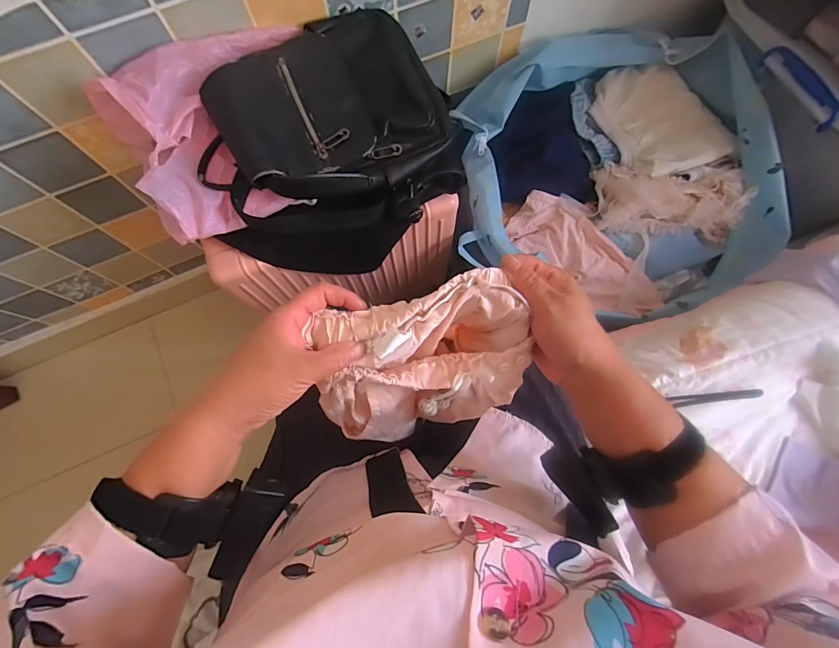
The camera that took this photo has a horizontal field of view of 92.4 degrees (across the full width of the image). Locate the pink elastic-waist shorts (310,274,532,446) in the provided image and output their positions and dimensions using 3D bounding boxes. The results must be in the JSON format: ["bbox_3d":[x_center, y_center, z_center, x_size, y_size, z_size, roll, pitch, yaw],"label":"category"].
[{"bbox_3d":[0.000,0.039,0.352,0.173,0.142,0.102,-14,77,-3],"label":"pink elastic-waist shorts"}]

